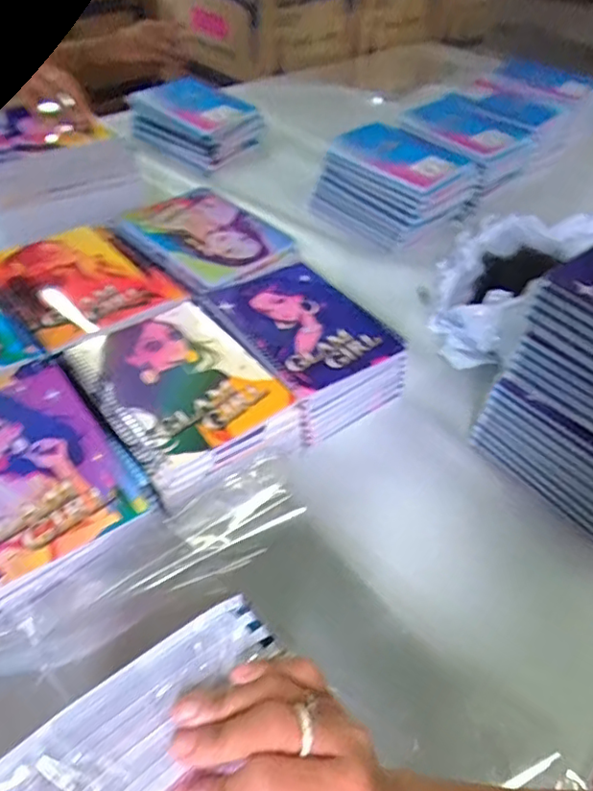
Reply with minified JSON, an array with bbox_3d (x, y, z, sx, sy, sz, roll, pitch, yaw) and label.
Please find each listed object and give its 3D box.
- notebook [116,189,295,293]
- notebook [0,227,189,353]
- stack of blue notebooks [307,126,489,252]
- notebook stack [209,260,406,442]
[{"bbox_3d":[-0.123,-0.214,0.782,0.190,0.022,0.168,37,52,27],"label":"notebook"},{"bbox_3d":[-0.252,-0.140,0.684,0.173,0.011,0.195,-29,55,-30],"label":"notebook"},{"bbox_3d":[0.163,-0.348,0.984,0.223,0.113,0.182,32,50,23],"label":"stack of blue notebooks"},{"bbox_3d":[0.001,-0.057,0.693,0.155,0.090,0.208,-28,54,-30],"label":"notebook stack"}]

